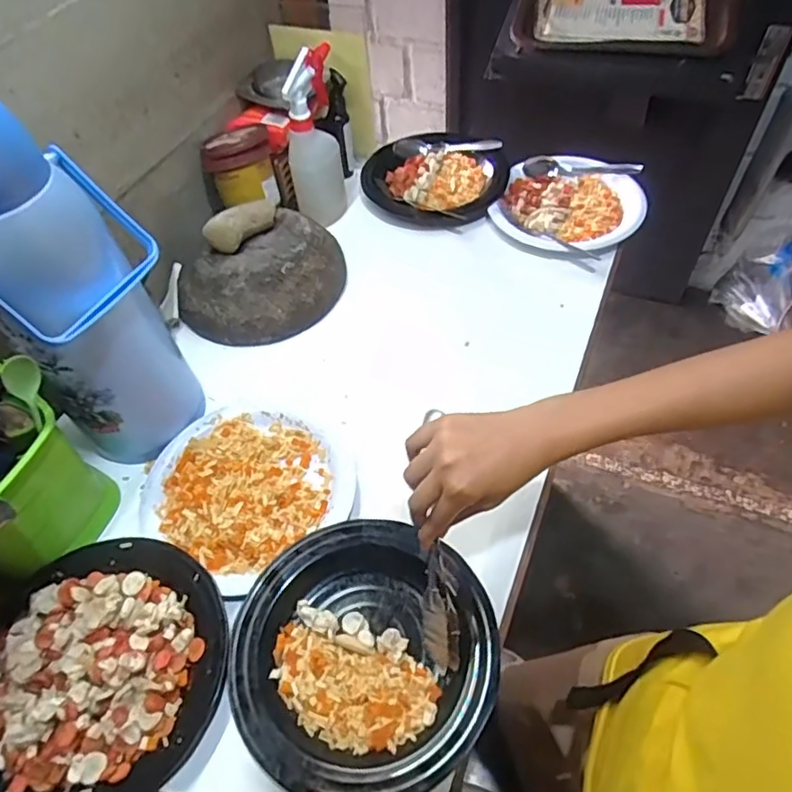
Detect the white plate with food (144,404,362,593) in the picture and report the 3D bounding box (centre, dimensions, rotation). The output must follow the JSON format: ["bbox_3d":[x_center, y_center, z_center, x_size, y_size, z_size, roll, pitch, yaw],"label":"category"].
[{"bbox_3d":[-0.158,0.095,0.626,0.205,0.017,0.188,-2,53,3],"label":"white plate with food"}]

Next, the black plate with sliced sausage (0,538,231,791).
[{"bbox_3d":[-0.262,0.228,0.506,0.218,0.031,0.210,-2,53,3],"label":"black plate with sliced sausage"}]

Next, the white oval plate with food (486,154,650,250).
[{"bbox_3d":[0.257,-0.285,0.870,0.203,0.030,0.204,18,57,17],"label":"white oval plate with food"}]

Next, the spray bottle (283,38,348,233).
[{"bbox_3d":[-0.116,-0.367,0.837,0.060,0.235,0.102,2,53,6],"label":"spray bottle"}]

